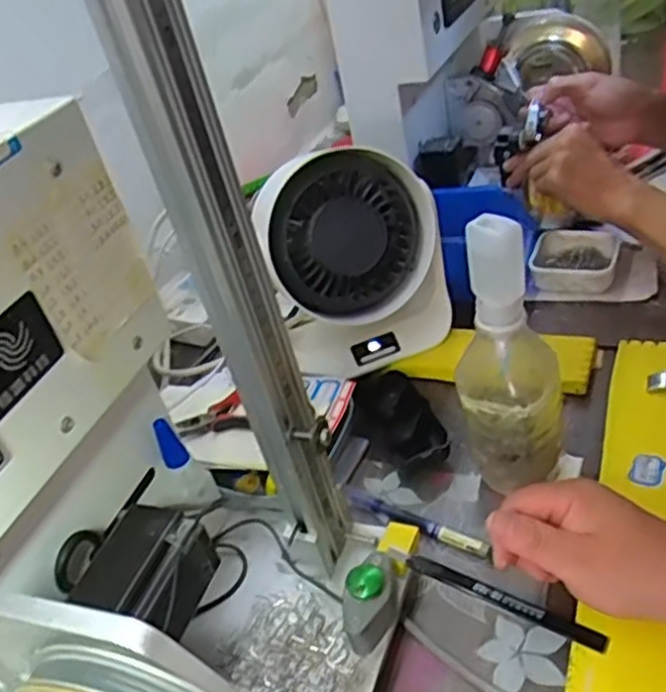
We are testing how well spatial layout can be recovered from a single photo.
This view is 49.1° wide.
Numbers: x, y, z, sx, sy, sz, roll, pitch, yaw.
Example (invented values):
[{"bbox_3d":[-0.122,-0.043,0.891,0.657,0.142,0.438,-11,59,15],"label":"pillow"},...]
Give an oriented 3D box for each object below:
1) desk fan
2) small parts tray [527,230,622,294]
[{"bbox_3d":[0.020,-0.074,0.645,0.159,0.179,0.084,-16,36,-1],"label":"desk fan"},{"bbox_3d":[0.238,-0.083,0.720,0.078,0.035,0.069,5,40,25],"label":"small parts tray"}]

